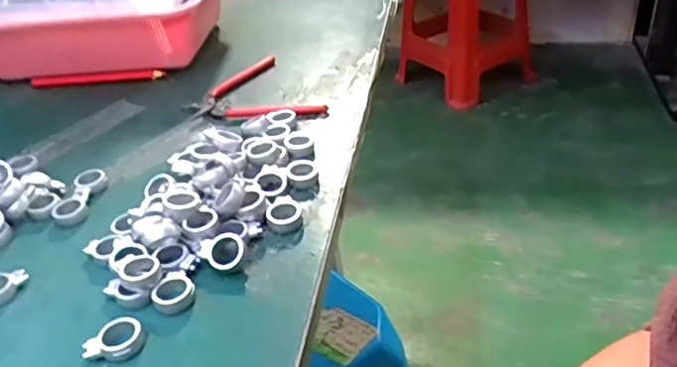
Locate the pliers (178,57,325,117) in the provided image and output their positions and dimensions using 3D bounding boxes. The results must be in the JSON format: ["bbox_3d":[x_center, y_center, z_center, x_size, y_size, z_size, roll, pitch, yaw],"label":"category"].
[{"bbox_3d":[-0.075,-0.100,0.616,0.143,0.015,0.114,0,34,11],"label":"pliers"}]

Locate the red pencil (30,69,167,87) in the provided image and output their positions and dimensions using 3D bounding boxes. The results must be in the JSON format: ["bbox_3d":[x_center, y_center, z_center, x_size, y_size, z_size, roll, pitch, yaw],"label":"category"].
[{"bbox_3d":[-0.278,-0.122,0.690,0.161,0.013,0.013,-1,34,6],"label":"red pencil"}]

